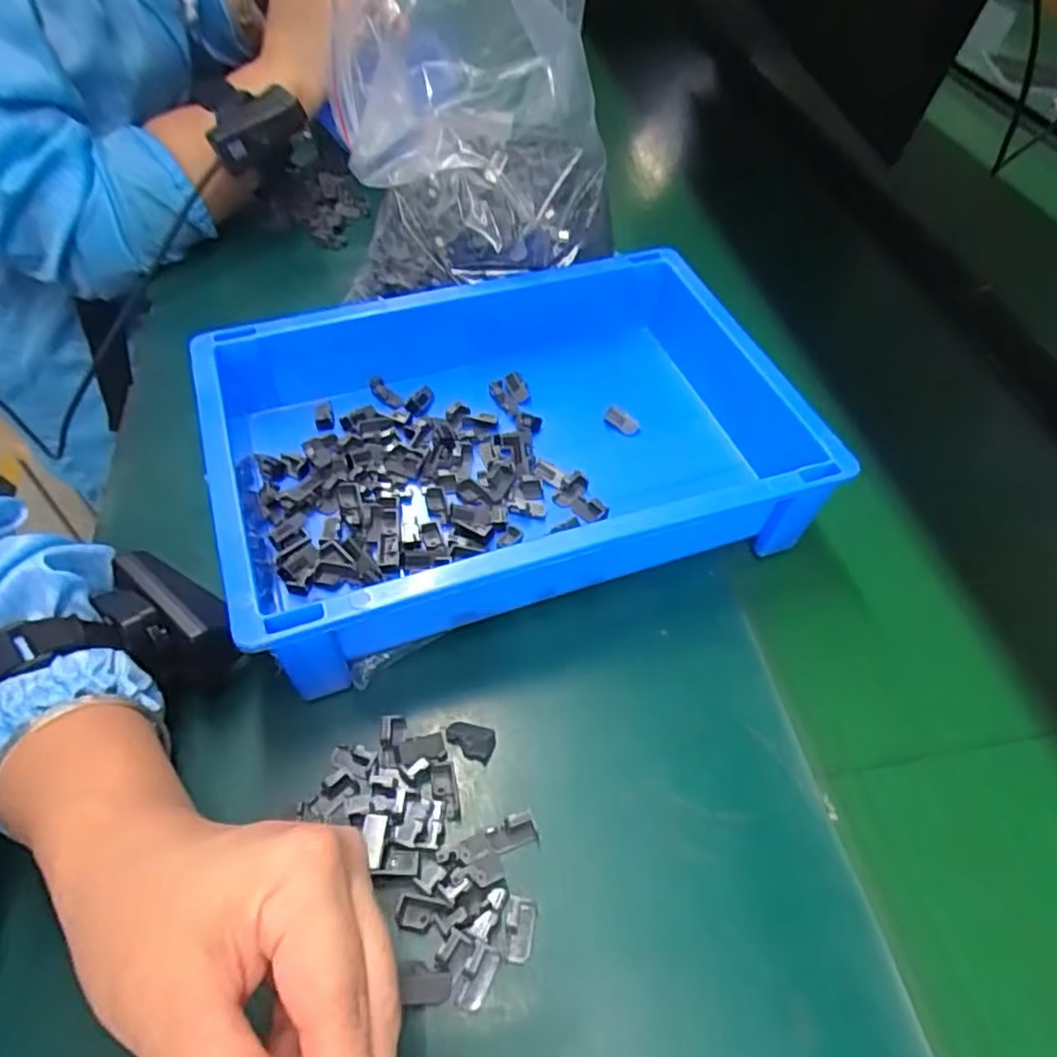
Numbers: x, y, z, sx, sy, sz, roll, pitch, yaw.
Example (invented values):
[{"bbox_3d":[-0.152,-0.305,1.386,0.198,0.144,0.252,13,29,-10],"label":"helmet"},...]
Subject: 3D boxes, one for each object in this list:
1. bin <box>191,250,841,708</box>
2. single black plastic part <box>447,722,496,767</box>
[{"bbox_3d":[0.012,-0.054,0.397,0.357,0.070,0.207,-14,55,-15],"label":"bin"},{"bbox_3d":[-0.027,0.098,0.317,0.023,0.008,0.014,18,53,9],"label":"single black plastic part"}]

